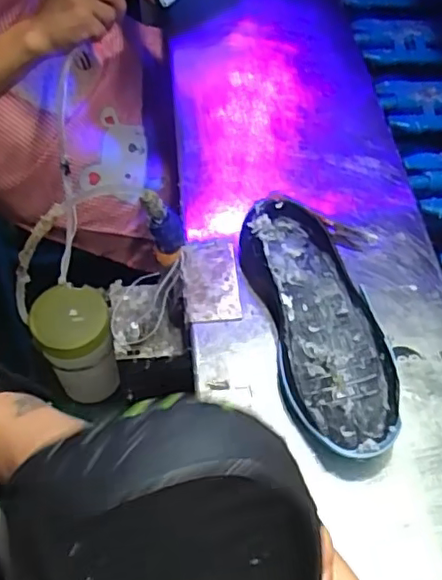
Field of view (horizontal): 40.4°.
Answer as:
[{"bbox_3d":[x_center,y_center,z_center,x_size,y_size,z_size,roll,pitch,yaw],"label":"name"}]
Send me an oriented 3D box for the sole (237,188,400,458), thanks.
[{"bbox_3d":[0.080,0.024,0.505,0.092,0.045,0.246,-11,57,-8],"label":"sole"}]

